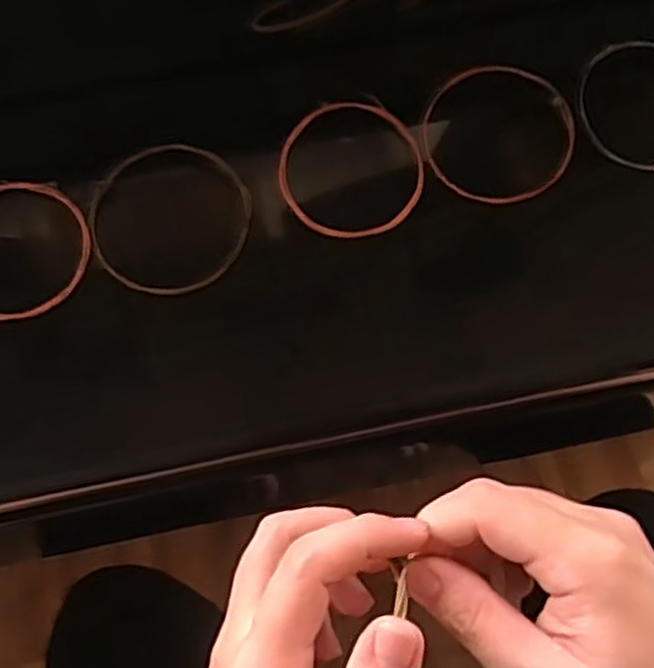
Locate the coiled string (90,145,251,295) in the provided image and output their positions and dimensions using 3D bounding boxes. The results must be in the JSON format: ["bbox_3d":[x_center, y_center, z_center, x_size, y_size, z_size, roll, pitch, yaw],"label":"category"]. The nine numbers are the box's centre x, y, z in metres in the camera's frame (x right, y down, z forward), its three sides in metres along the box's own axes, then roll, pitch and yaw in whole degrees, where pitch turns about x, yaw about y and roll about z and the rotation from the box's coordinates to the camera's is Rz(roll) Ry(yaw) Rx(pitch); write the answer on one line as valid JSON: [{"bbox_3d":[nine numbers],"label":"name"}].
[{"bbox_3d":[-0.074,-0.054,0.347,0.077,0.009,0.073,-2,78,1],"label":"coiled string"}]

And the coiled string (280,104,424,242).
[{"bbox_3d":[0.011,-0.082,0.362,0.072,0.009,0.069,-8,82,-9],"label":"coiled string"}]

